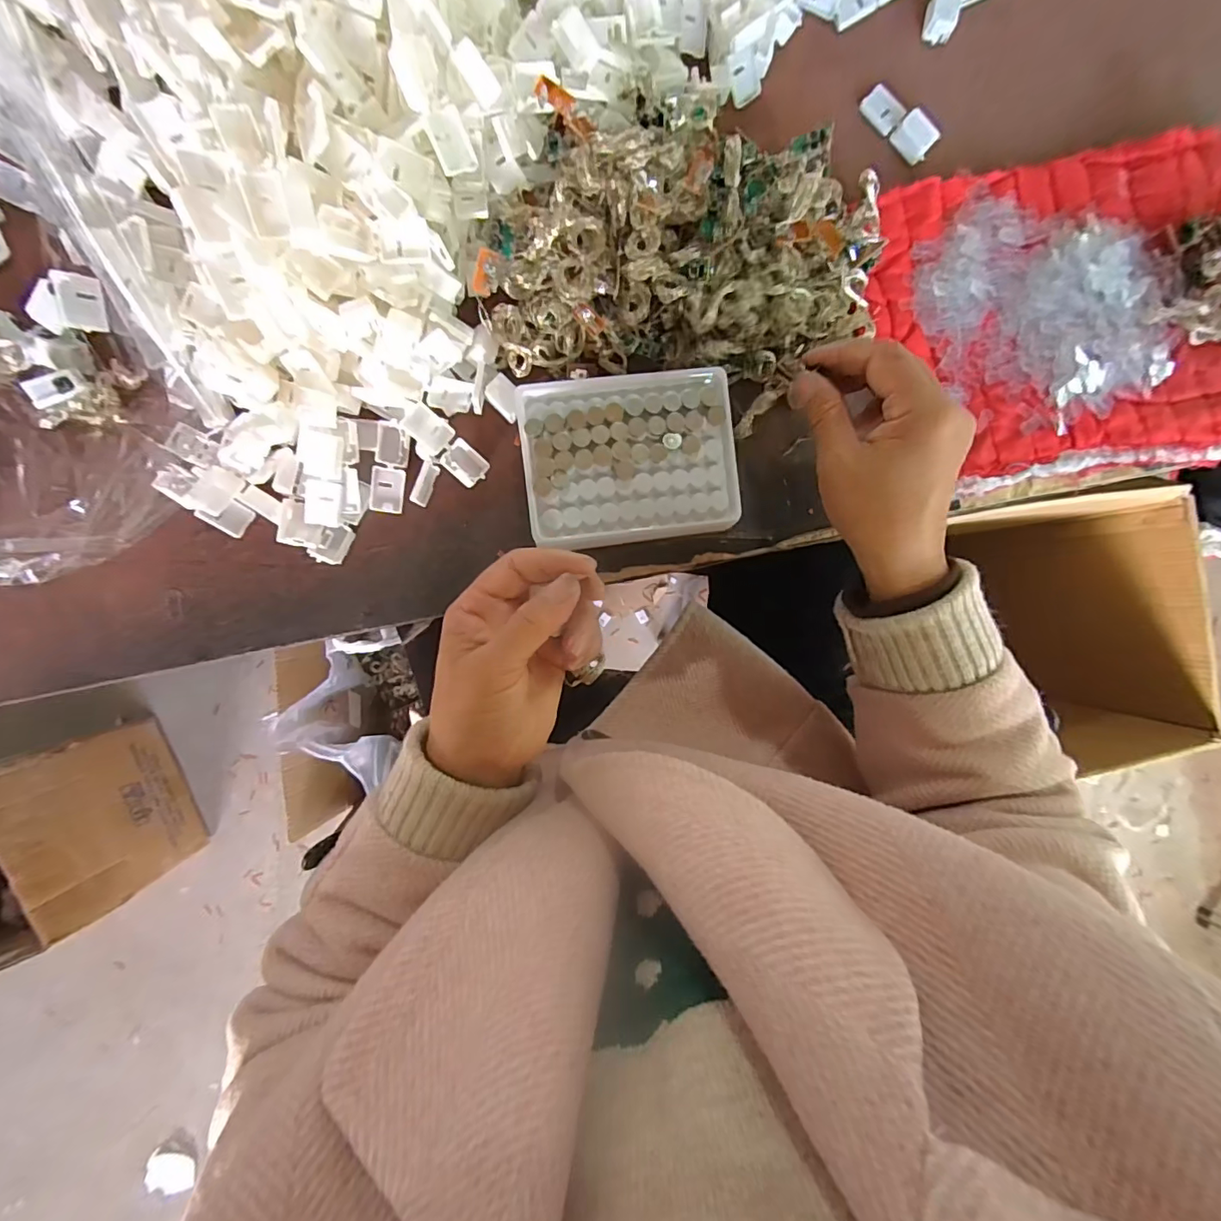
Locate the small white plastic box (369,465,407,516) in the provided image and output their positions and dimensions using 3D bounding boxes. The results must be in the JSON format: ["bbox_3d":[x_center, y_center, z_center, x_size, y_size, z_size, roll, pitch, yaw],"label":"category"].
[{"bbox_3d":[-0.142,-0.076,0.331,0.020,0.007,0.028,8,91,-5],"label":"small white plastic box"}]

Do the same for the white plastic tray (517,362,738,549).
[{"bbox_3d":[0.011,-0.095,0.331,0.129,0.035,0.101,-7,92,-5],"label":"white plastic tray"}]

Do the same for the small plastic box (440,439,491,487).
[{"bbox_3d":[-0.093,-0.094,0.334,0.026,0.010,0.022,41,91,-22],"label":"small plastic box"}]

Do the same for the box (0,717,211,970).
[{"bbox_3d":[-1.016,0.417,0.861,0.453,0.310,0.278,-22,93,-4],"label":"box"}]

